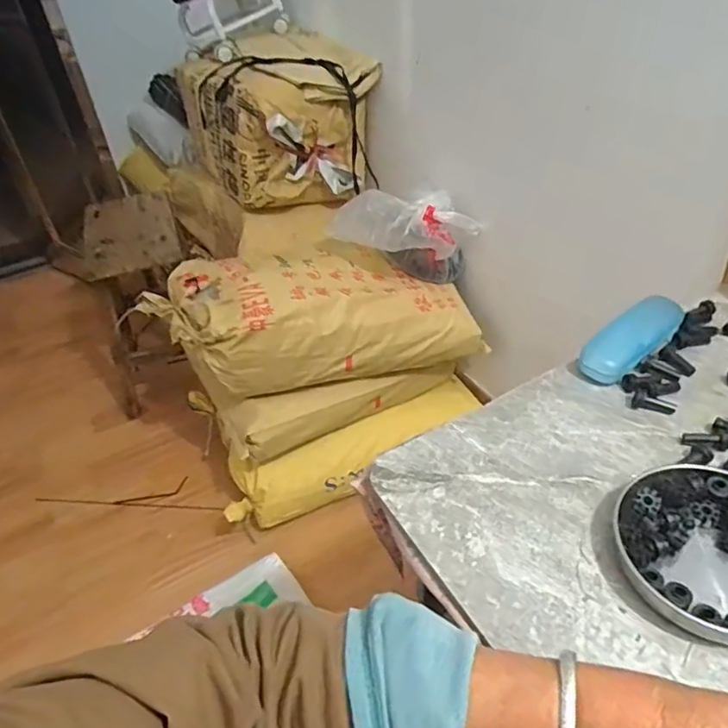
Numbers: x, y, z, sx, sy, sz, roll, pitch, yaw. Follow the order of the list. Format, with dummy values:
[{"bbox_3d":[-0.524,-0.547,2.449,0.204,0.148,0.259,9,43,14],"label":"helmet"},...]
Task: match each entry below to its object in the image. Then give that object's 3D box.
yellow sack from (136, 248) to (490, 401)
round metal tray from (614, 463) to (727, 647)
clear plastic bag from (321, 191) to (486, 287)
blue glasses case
[{"bbox_3d":[-0.090,-0.096,1.258,0.668,0.227,0.269,-1,39,-18],"label":"yellow sack"},{"bbox_3d":[0.262,0.138,0.434,0.133,0.022,0.134,-3,41,3],"label":"round metal tray"},{"bbox_3d":[0.087,-0.261,1.245,0.308,0.205,0.150,-4,41,2],"label":"clear plastic bag"},{"bbox_3d":[0.285,-0.030,0.609,0.138,0.035,0.047,-29,46,-25],"label":"blue glasses case"}]

